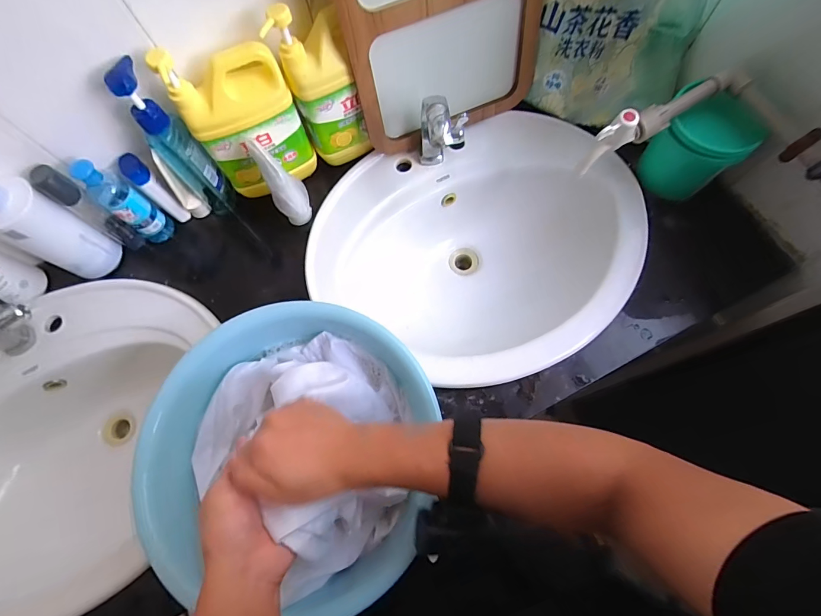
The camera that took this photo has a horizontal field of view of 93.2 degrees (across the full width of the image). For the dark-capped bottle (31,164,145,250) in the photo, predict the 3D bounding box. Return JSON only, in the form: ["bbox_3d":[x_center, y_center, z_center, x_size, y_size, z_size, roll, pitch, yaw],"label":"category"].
[{"bbox_3d":[-0.475,-0.143,0.587,0.038,0.174,0.032,38,77,14],"label":"dark-capped bottle"}]

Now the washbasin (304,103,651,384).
[{"bbox_3d":[0.108,-0.086,0.685,0.533,0.202,0.394,-17,71,-4],"label":"washbasin"}]

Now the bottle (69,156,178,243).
[{"bbox_3d":[-0.434,-0.159,0.596,0.046,0.168,0.046,36,76,13],"label":"bottle"}]

